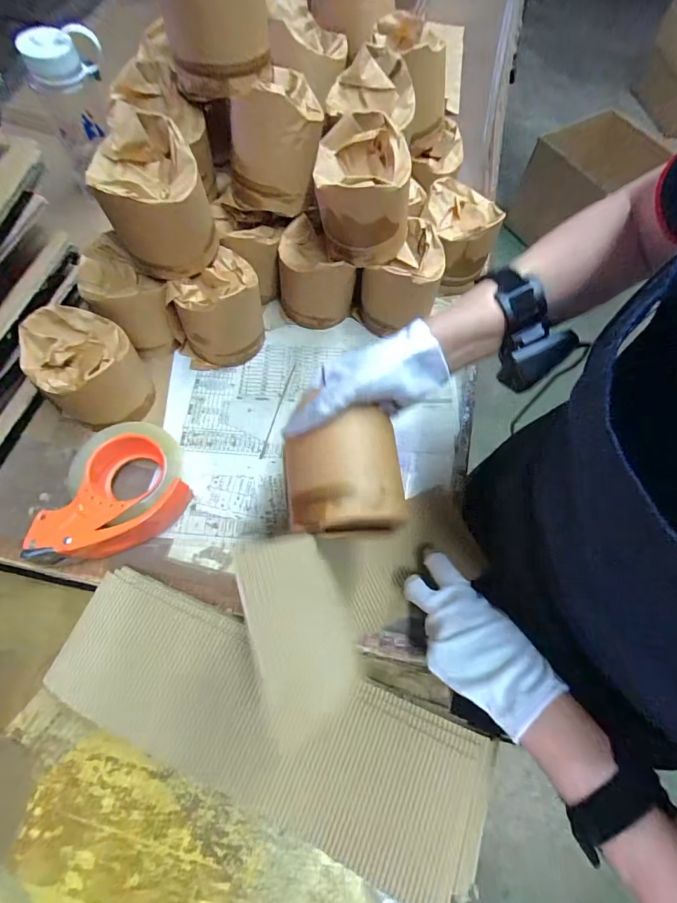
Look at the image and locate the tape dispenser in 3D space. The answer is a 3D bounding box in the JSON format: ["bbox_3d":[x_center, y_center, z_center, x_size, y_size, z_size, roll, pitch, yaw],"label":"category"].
[{"bbox_3d":[-0.243,0.044,0.433,0.144,0.066,0.115,-24,71,-12],"label":"tape dispenser"}]

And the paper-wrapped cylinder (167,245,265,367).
[{"bbox_3d":[-0.148,-0.185,0.510,0.111,0.106,0.101,-19,70,-10],"label":"paper-wrapped cylinder"}]

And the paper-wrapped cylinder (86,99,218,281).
[{"bbox_3d":[-0.196,-0.258,0.435,0.102,0.126,0.107,-38,75,-17],"label":"paper-wrapped cylinder"}]

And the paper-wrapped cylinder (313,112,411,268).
[{"bbox_3d":[0.028,-0.290,0.470,0.108,0.116,0.102,2,68,-3],"label":"paper-wrapped cylinder"}]

